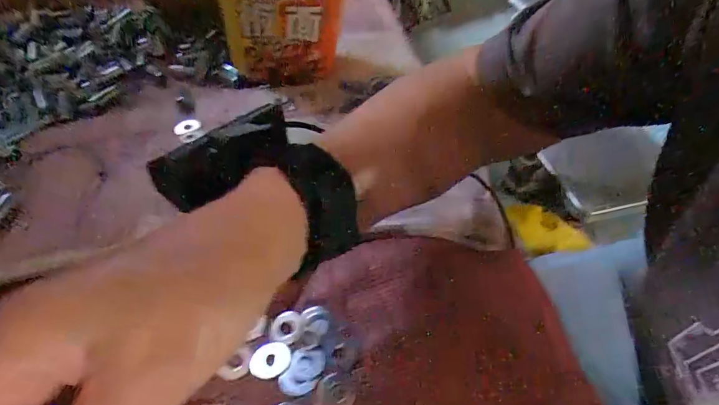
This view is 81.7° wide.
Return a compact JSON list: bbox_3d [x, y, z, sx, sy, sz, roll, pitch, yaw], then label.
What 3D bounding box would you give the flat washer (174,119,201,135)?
[{"bbox_3d":[-0.163,-0.072,0.394,0.024,0.004,0.024,-1,49,1],"label":"flat washer"}]

